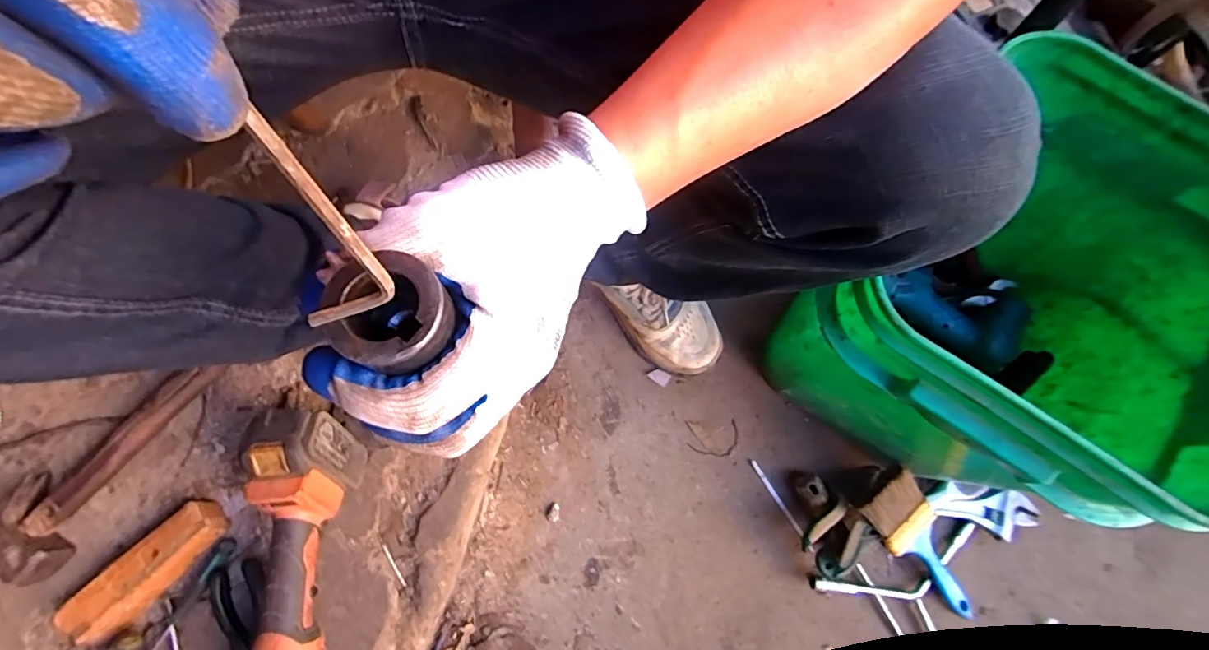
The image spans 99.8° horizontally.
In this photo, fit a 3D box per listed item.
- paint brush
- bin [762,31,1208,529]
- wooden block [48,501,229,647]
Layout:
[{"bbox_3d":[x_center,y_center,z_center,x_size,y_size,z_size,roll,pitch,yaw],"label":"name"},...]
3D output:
[{"bbox_3d":[0.365,0.258,0.585,0.070,0.014,0.189,-35,98,-10],"label":"paint brush"},{"bbox_3d":[0.364,-0.008,0.489,0.288,0.299,0.296,38,80,11],"label":"bin"},{"bbox_3d":[-0.495,0.264,0.549,0.058,0.033,0.172,44,80,9],"label":"wooden block"}]

